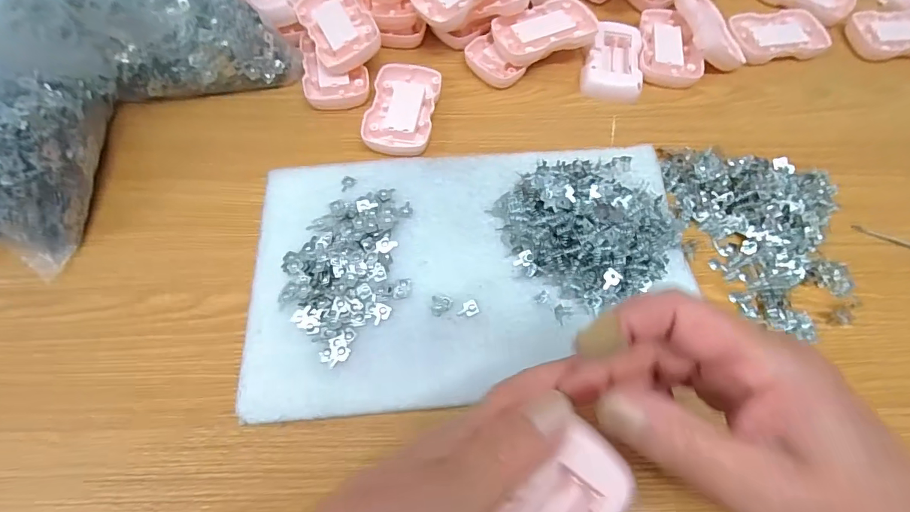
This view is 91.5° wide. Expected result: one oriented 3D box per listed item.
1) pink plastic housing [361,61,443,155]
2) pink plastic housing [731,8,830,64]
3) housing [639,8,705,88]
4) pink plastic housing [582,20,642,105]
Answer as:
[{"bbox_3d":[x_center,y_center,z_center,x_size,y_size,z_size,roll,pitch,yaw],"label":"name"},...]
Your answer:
[{"bbox_3d":[-0.044,-0.124,0.376,0.054,0.017,0.090,8,66,2],"label":"pink plastic housing"},{"bbox_3d":[0.314,-0.213,0.431,0.092,0.013,0.057,-9,66,-6],"label":"pink plastic housing"},{"bbox_3d":[0.199,-0.199,0.415,0.051,0.017,0.089,4,66,0],"label":"housing"},{"bbox_3d":[0.146,-0.178,0.406,0.051,0.017,0.081,14,66,4],"label":"pink plastic housing"}]

